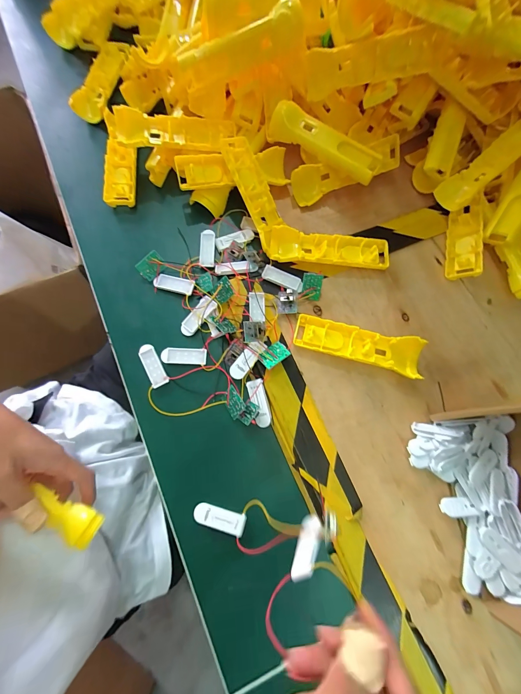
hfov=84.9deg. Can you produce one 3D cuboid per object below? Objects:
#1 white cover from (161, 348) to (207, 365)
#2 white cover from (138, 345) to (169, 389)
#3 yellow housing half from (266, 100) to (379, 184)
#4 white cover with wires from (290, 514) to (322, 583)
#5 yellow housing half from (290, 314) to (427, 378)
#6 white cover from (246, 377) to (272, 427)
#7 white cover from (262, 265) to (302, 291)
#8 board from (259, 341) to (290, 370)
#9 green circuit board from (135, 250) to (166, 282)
[{"bbox_3d":[-0.100,0.012,0.370,0.057,0.004,0.022,1,75,-1],"label":"white cover"},{"bbox_3d":[-0.139,0.025,0.366,0.022,0.006,0.057,-29,78,-8],"label":"white cover"},{"bbox_3d":[0.087,-0.287,0.399,0.160,0.048,0.023,30,40,0],"label":"yellow housing half"},{"bbox_3d":[0.043,0.182,0.261,0.017,0.012,0.056,29,40,6],"label":"white cover with wires"},{"bbox_3d":[0.123,0.000,0.364,0.159,0.023,0.047,13,76,2],"label":"yellow housing half"},{"bbox_3d":[-0.001,0.070,0.354,0.021,0.011,0.058,-14,76,-5],"label":"white cover"},{"bbox_3d":[0.029,-0.094,0.386,0.052,0.006,0.022,22,76,5],"label":"white cover"},{"bbox_3d":[0.017,0.011,0.356,0.034,0.008,0.026,-37,64,-15],"label":"board"},{"bbox_3d":[-0.149,-0.110,0.389,0.035,0.008,0.028,-41,112,-1],"label":"green circuit board"}]

